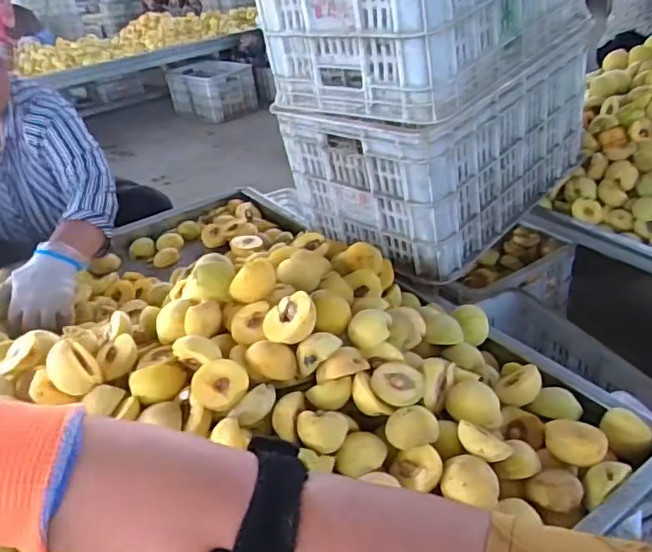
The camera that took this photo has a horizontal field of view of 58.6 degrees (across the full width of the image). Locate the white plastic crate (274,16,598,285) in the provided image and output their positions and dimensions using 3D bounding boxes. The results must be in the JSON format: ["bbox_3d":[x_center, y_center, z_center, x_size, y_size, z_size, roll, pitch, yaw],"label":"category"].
[{"bbox_3d":[0.240,-0.259,1.142,0.560,0.261,0.324,-31,38,-34],"label":"white plastic crate"}]

